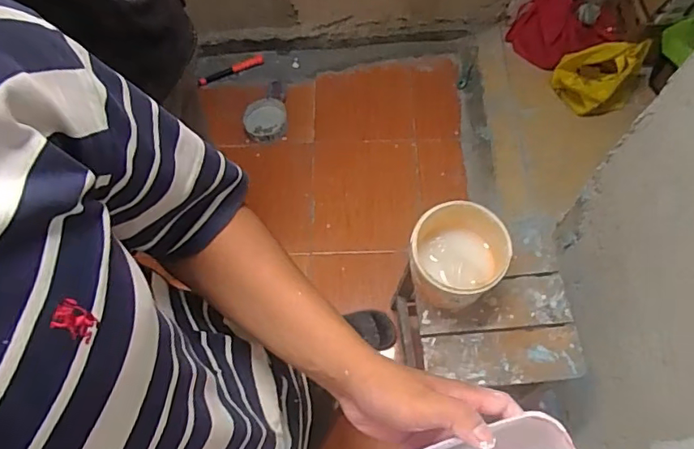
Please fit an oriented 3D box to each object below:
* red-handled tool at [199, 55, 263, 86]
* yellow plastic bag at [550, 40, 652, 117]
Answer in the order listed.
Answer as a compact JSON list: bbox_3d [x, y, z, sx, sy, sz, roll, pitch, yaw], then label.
[{"bbox_3d":[-0.417,-0.551,1.849,0.243,0.026,0.027,-23,68,-8],"label":"red-handled tool"},{"bbox_3d":[0.801,-0.486,1.655,0.239,0.156,0.207,35,72,15],"label":"yellow plastic bag"}]

